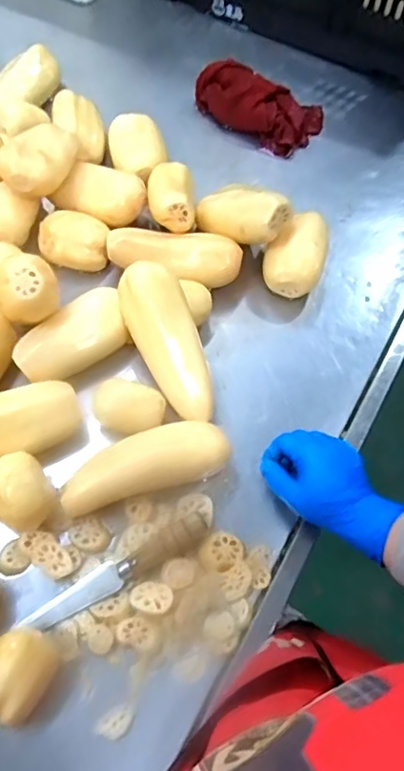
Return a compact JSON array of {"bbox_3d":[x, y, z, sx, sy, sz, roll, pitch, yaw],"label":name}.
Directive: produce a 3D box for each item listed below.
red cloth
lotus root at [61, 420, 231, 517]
[{"bbox_3d":[0.084,-0.436,0.847,0.196,0.058,0.111,29,66,12],"label":"red cloth"},{"bbox_3d":[-0.061,0.089,0.590,0.178,0.065,0.068,-16,65,-9],"label":"lotus root"}]

